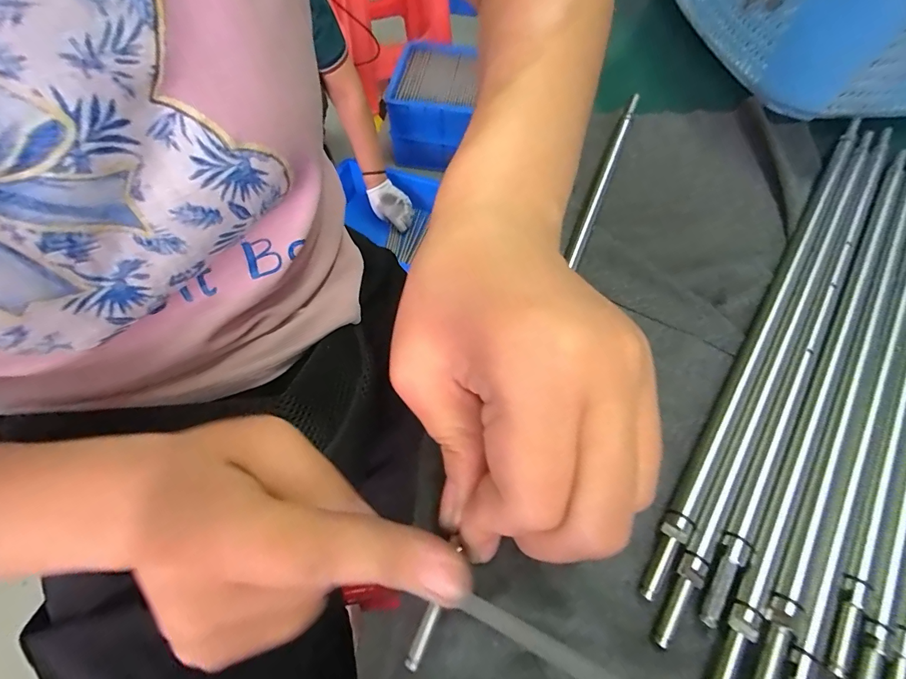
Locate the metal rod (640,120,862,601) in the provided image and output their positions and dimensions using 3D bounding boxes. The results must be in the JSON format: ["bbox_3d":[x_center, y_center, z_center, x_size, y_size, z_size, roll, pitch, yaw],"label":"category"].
[{"bbox_3d":[0.135,-0.016,0.172,0.009,0.005,0.259,33,67,16],"label":"metal rod"}]

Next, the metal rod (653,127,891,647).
[{"bbox_3d":[0.142,-0.010,0.167,0.007,0.004,0.274,34,67,16],"label":"metal rod"}]

